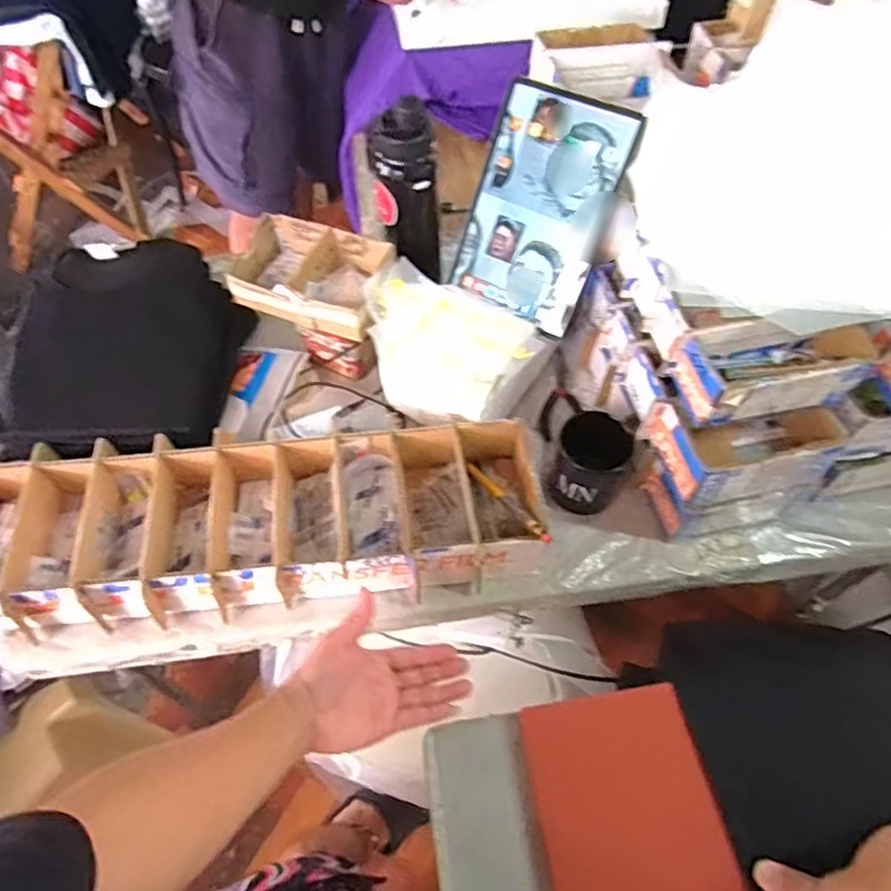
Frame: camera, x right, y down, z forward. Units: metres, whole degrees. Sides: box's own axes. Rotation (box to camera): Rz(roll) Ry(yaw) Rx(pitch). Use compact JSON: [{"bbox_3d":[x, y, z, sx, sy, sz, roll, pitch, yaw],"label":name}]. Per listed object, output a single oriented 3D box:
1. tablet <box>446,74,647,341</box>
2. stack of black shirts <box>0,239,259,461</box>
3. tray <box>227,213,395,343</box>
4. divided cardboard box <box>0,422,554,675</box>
[{"bbox_3d":[0.106,-0.267,0.727,0.158,0.238,0.015,28,26,17],"label":"tablet"},{"bbox_3d":[-0.384,-0.112,0.785,0.243,0.105,0.284,0,57,-1],"label":"stack of black shirts"},{"bbox_3d":[-0.161,-0.200,0.773,0.187,0.071,0.118,22,60,13],"label":"tray"},{"bbox_3d":[-0.206,0.092,0.692,0.603,0.093,0.202,-6,58,-5],"label":"divided cardboard box"}]

